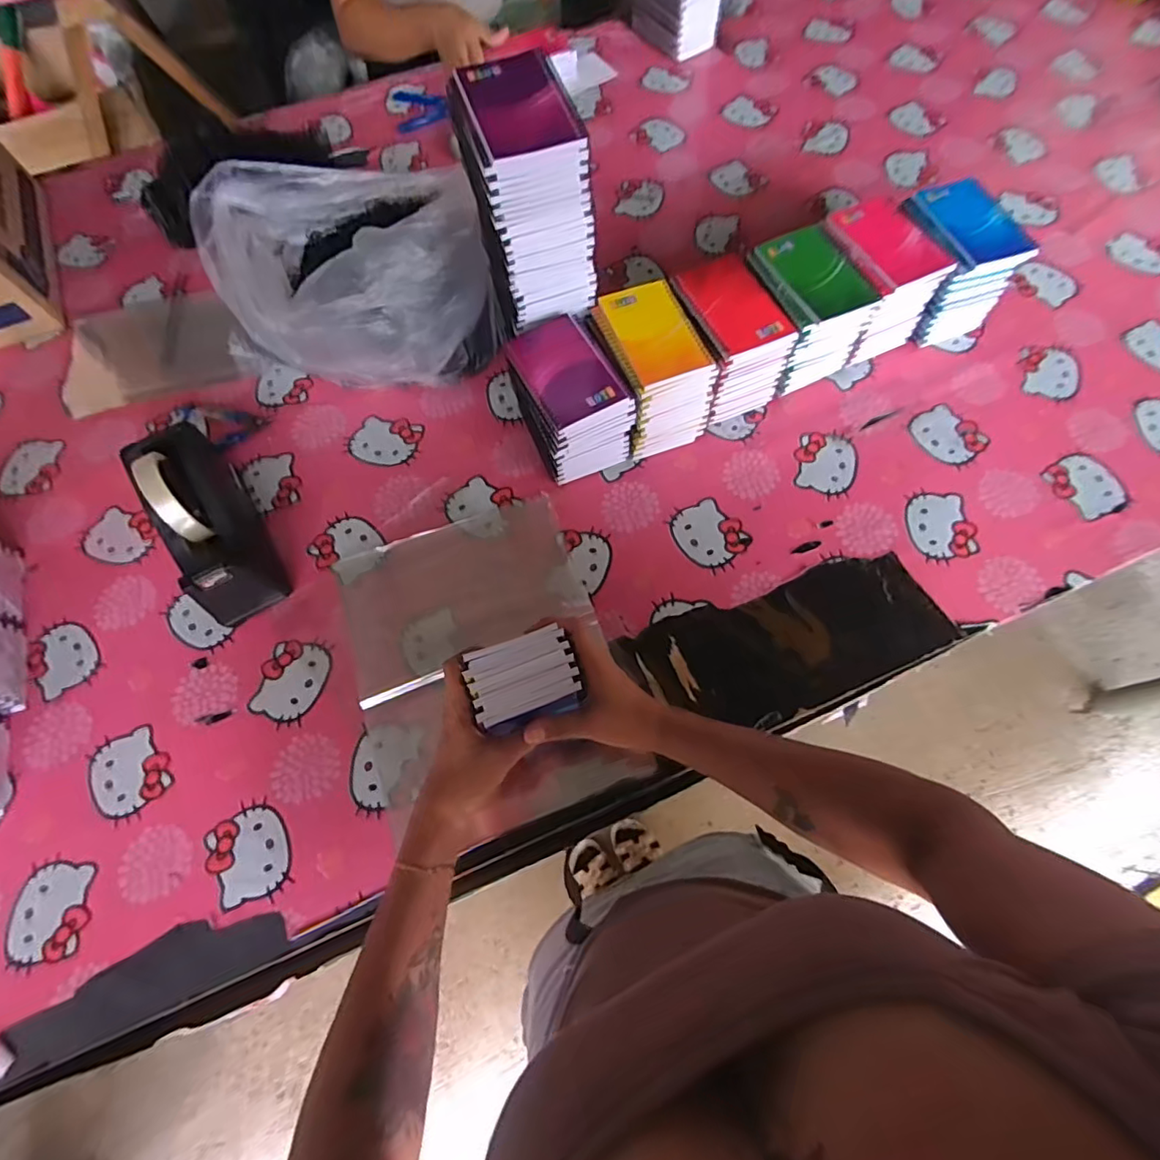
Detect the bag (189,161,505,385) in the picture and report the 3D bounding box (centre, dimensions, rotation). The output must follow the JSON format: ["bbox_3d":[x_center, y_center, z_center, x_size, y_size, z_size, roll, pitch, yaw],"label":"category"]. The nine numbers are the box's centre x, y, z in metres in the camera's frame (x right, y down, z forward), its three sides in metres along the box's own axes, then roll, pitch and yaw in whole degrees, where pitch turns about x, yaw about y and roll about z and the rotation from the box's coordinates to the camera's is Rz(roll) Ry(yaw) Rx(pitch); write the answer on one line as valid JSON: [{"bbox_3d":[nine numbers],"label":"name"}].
[{"bbox_3d":[-0.284,-0.384,0.689,0.314,0.176,0.333,-33,71,-11],"label":"bag"}]

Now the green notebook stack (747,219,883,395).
[{"bbox_3d":[0.259,-0.315,0.673,0.102,0.118,0.128,-22,68,-8],"label":"green notebook stack"}]

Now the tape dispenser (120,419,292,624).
[{"bbox_3d":[-0.392,-0.068,0.593,0.077,0.118,0.207,-30,70,-11],"label":"tape dispenser"}]

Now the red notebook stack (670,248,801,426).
[{"bbox_3d":[0.167,-0.275,0.659,0.095,0.117,0.138,-20,68,-7],"label":"red notebook stack"}]

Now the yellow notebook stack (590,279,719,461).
[{"bbox_3d":[0.080,-0.234,0.645,0.095,0.118,0.135,-21,68,-7],"label":"yellow notebook stack"}]

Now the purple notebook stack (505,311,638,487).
[{"bbox_3d":[-0.011,-0.199,0.633,0.097,0.117,0.139,-25,69,-9],"label":"purple notebook stack"}]

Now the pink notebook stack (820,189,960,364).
[{"bbox_3d":[0.345,-0.354,0.685,0.103,0.123,0.135,-18,68,-6],"label":"pink notebook stack"}]

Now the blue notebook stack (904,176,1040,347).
[{"bbox_3d":[0.443,-0.381,0.696,0.103,0.127,0.130,-13,67,-4],"label":"blue notebook stack"}]

